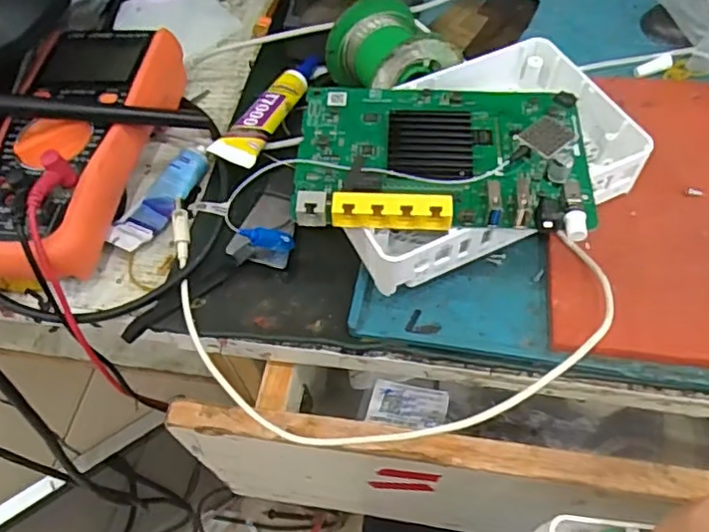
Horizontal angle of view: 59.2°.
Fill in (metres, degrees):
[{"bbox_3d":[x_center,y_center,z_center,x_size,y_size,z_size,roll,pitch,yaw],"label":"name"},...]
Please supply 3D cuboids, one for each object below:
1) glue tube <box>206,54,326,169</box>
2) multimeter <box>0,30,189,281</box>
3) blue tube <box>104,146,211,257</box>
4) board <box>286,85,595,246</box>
[{"bbox_3d":[-0.050,-0.103,0.399,0.024,0.021,0.117,19,60,16],"label":"glue tube"},{"bbox_3d":[-0.172,-0.075,0.380,0.084,0.052,0.181,8,58,10],"label":"multimeter"},{"bbox_3d":[-0.120,-0.042,0.383,0.024,0.015,0.081,20,61,17],"label":"blue tube"},{"bbox_3d":[0.045,-0.060,0.319,0.145,0.016,0.099,1,57,5],"label":"board"}]

